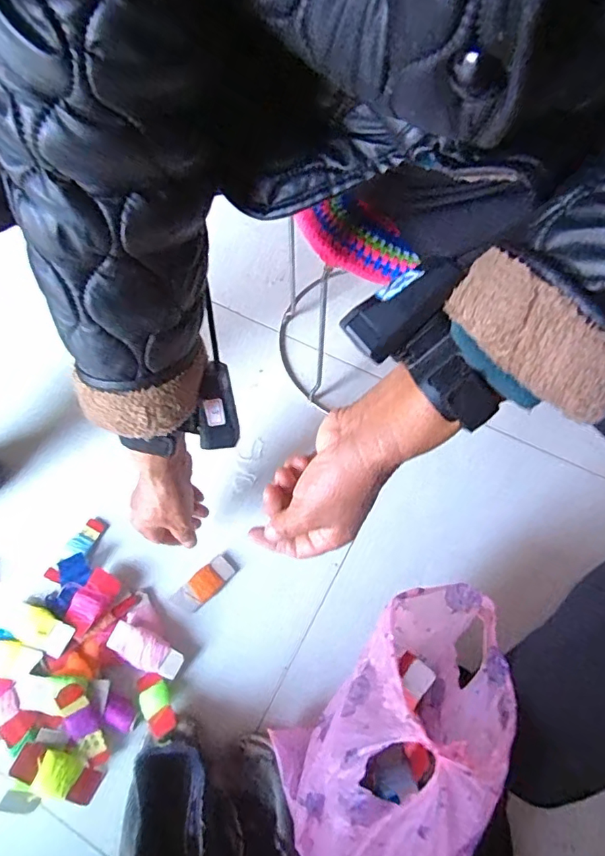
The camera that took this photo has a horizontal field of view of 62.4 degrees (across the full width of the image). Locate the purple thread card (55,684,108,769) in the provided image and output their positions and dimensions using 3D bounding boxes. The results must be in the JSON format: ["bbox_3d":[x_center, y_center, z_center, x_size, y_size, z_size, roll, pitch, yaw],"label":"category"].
[{"bbox_3d":[-0.211,0.290,0.484,0.025,0.011,0.084,-23,95,-12],"label":"purple thread card"}]

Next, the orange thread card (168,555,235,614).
[{"bbox_3d":[-0.111,0.177,0.562,0.031,0.008,0.071,42,71,15],"label":"orange thread card"}]

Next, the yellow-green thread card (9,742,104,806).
[{"bbox_3d":[-0.230,0.327,0.469,0.081,0.012,0.035,35,67,-16],"label":"yellow-green thread card"}]

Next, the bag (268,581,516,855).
[{"bbox_3d":[0.056,0.244,0.385,0.134,0.190,0.269,19,67,7],"label":"bag"}]

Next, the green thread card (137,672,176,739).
[{"bbox_3d":[-0.147,0.276,0.502,0.028,0.006,0.064,-32,43,-15],"label":"green thread card"}]

